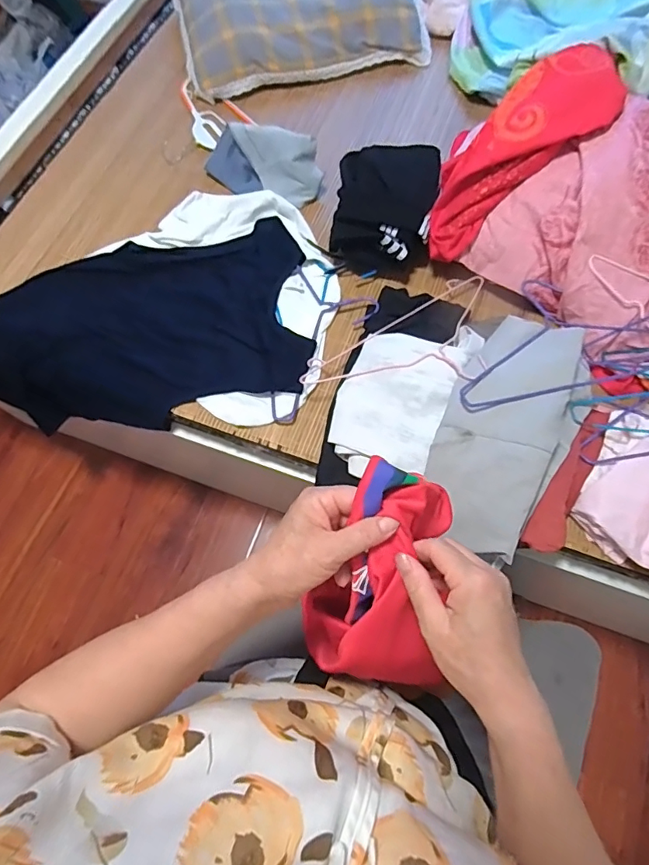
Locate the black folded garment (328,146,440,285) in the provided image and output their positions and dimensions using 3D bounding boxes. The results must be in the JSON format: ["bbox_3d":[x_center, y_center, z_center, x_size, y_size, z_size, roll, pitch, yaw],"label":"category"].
[{"bbox_3d":[0.109,-0.408,0.843,0.171,0.121,0.226,8,68,5],"label":"black folded garment"}]

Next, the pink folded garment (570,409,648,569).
[{"bbox_3d":[0.447,0.066,0.667,0.136,0.084,0.207,32,73,14],"label":"pink folded garment"}]

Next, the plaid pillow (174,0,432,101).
[{"bbox_3d":[-0.053,-0.938,1.071,0.533,0.112,0.315,-10,68,-2],"label":"plaid pillow"}]

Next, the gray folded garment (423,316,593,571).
[{"bbox_3d":[0.254,-0.011,0.662,0.167,0.053,0.351,27,71,12],"label":"gray folded garment"}]

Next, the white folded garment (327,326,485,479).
[{"bbox_3d":[0.109,-0.065,0.718,0.161,0.042,0.275,25,71,12],"label":"white folded garment"}]

